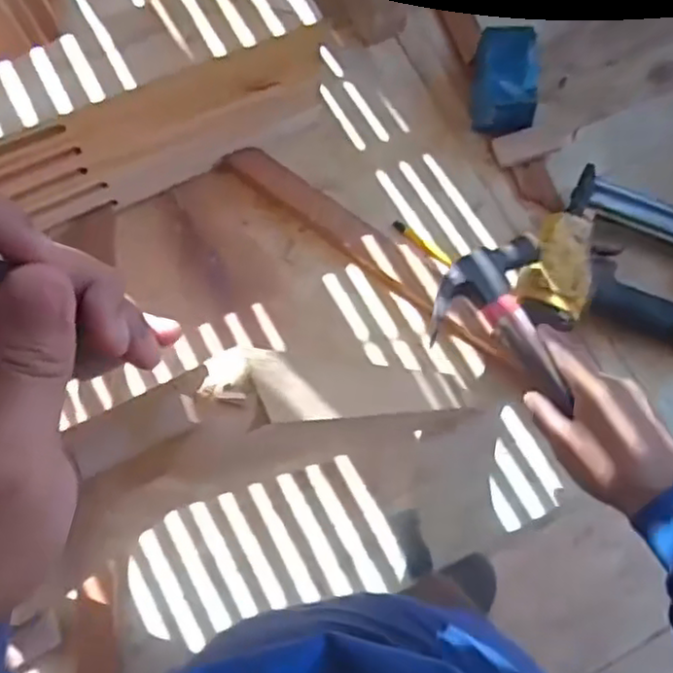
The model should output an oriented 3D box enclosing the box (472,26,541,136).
[{"bbox_3d":[0.170,-0.258,0.691,0.066,0.064,0.088,5,76,2],"label":"box"}]

